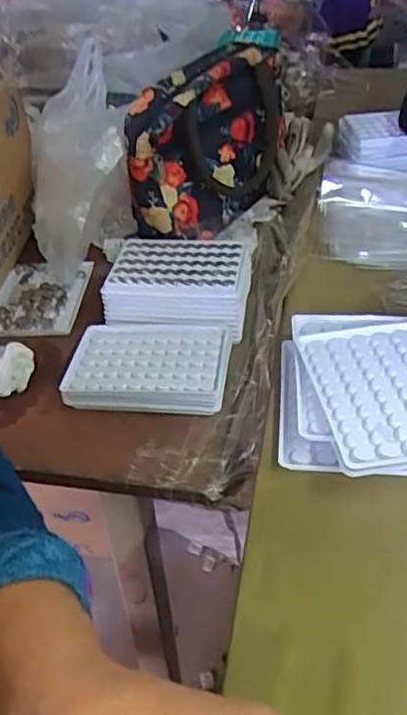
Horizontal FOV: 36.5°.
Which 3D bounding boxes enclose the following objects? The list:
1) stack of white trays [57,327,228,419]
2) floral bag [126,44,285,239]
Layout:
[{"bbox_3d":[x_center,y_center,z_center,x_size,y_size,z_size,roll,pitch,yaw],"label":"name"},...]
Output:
[{"bbox_3d":[-0.046,0.012,0.528,0.134,0.031,0.089,5,40,12],"label":"stack of white trays"},{"bbox_3d":[0.006,-0.235,0.665,0.113,0.142,0.226,11,42,18],"label":"floral bag"}]

